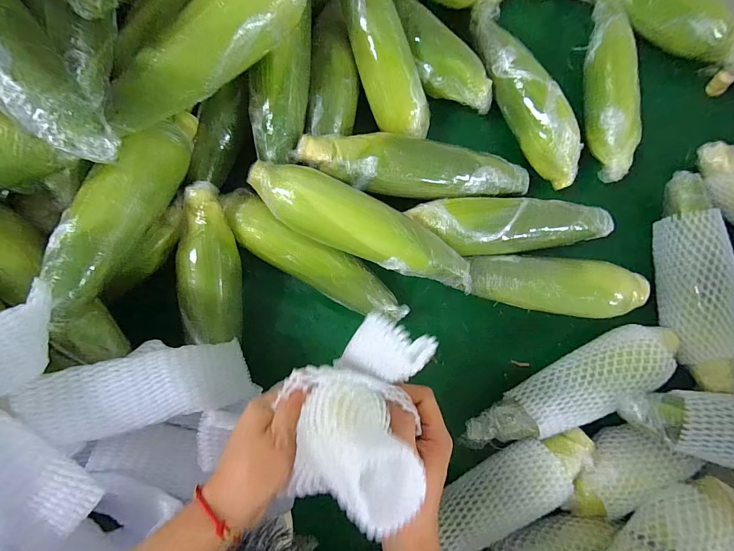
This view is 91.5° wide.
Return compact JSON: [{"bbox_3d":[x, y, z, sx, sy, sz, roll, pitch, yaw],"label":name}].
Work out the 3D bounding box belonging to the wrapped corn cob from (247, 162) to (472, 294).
[{"bbox_3d":[0.000,-0.046,0.363,0.242,0.049,0.058,24,87,-3],"label":"wrapped corn cob"}]

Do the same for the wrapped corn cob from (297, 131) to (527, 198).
[{"bbox_3d":[0.060,-0.116,0.396,0.265,0.057,0.057,3,88,-4],"label":"wrapped corn cob"}]

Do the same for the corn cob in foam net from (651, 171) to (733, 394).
[{"bbox_3d":[0.397,0.004,0.430,0.070,0.049,0.257,-6,88,-4],"label":"corn cob in foam net"}]

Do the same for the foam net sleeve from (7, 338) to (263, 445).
[{"bbox_3d":[-0.183,0.096,0.310,0.170,0.034,0.059,-1,88,-40],"label":"foam net sleeve"}]

